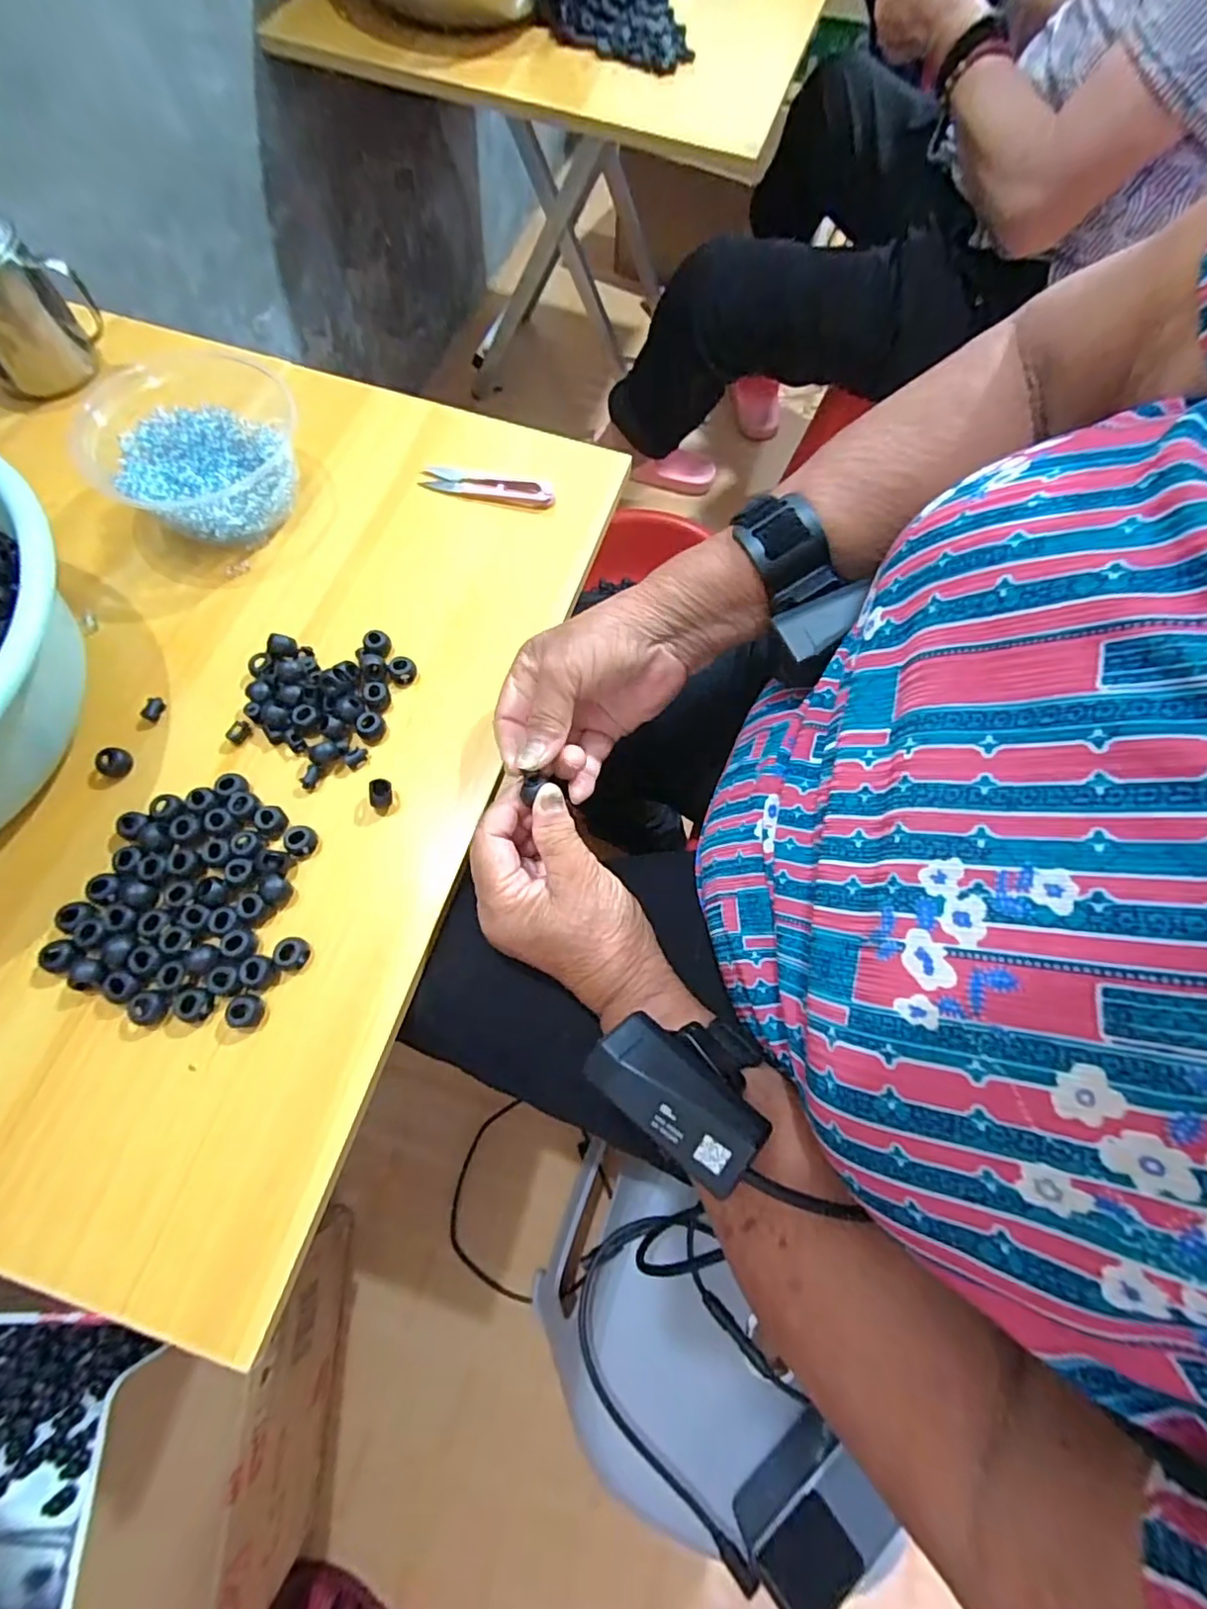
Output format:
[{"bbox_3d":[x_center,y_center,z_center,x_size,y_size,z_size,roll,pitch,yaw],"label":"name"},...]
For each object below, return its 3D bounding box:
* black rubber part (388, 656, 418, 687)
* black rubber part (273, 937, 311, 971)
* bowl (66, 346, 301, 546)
[{"bbox_3d":[-0.131,-0.087,0.389,0.018,0.012,0.016,-20,69,-10],"label":"black rubber part"},{"bbox_3d":[-0.171,0.082,0.326,0.015,0.012,0.017,10,67,2],"label":"black rubber part"},{"bbox_3d":[-0.284,-0.252,0.418,0.127,0.046,0.138,1,67,-2],"label":"bowl"}]

